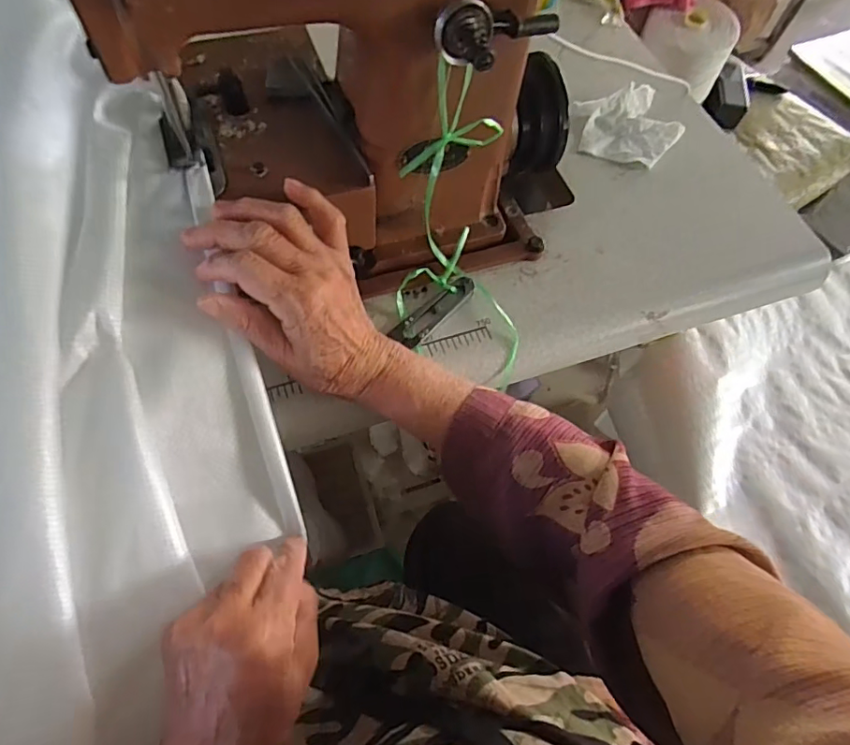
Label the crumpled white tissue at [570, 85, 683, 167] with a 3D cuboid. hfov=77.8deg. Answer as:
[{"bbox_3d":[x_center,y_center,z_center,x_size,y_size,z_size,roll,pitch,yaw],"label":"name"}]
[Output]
[{"bbox_3d":[0.206,-0.250,0.536,0.100,0.018,0.094,-16,65,-12],"label":"crumpled white tissue"}]

